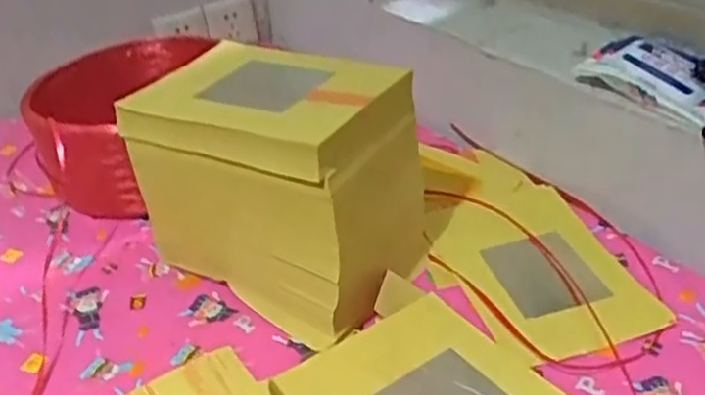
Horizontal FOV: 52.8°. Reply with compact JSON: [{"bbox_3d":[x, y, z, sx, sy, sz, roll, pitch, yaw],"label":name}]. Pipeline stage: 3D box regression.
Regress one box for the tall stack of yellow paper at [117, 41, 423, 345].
[{"bbox_3d":[-0.068,-0.026,0.724,0.238,0.204,0.212,16,39,29],"label":"tall stack of yellow paper"}]

